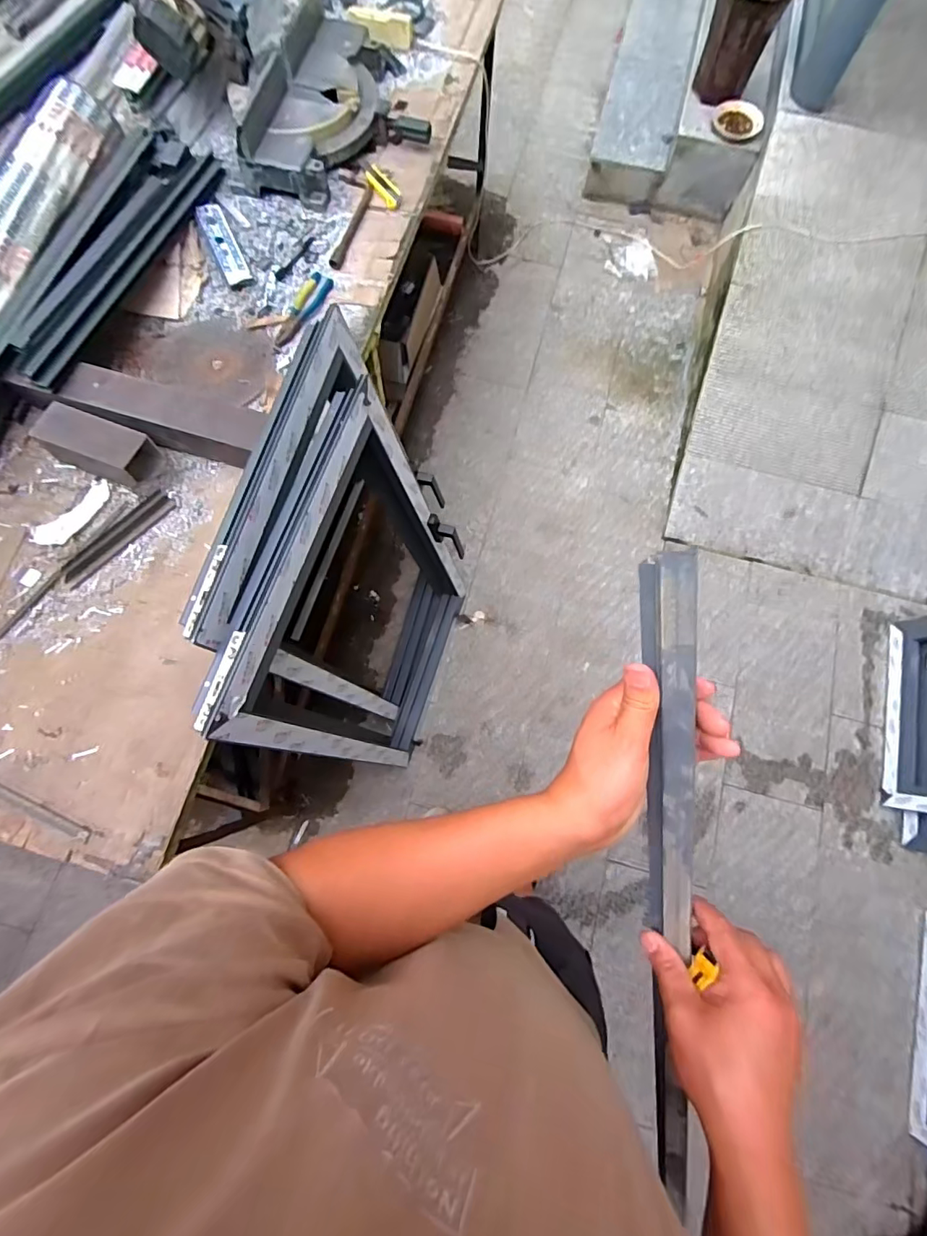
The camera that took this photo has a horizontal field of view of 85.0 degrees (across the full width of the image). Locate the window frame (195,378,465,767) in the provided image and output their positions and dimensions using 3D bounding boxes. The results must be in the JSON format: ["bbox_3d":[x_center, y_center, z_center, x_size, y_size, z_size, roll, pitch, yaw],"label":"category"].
[{"bbox_3d":[-0.185,0.022,1.136,0.087,0.893,0.569,15,76,15],"label":"window frame"}]

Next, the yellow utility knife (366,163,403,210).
[{"bbox_3d":[-0.180,-0.969,1.138,0.041,0.008,0.127,-32,78,-7],"label":"yellow utility knife"}]

